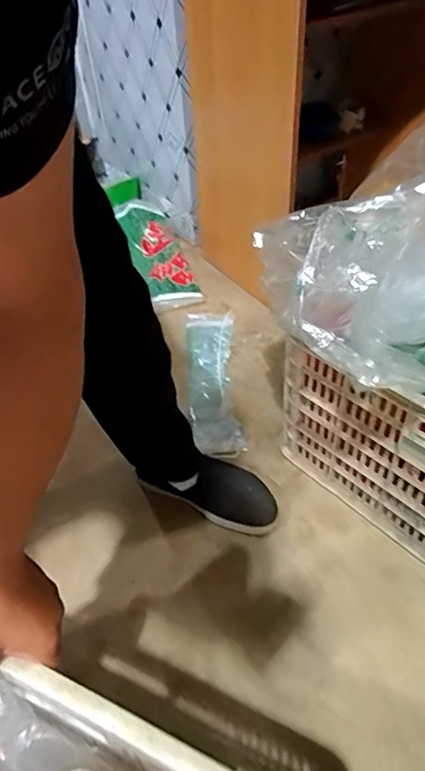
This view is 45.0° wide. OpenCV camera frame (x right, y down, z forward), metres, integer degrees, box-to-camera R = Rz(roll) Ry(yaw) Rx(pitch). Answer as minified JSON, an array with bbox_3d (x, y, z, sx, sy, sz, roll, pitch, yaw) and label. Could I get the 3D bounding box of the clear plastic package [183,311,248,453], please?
[{"bbox_3d":[0.000,-0.020,1.080,0.107,0.022,0.410,-5,45,0],"label":"clear plastic package"}]

